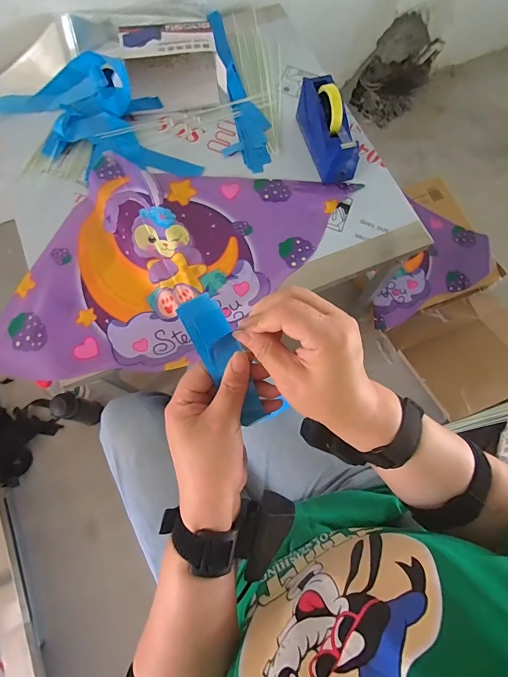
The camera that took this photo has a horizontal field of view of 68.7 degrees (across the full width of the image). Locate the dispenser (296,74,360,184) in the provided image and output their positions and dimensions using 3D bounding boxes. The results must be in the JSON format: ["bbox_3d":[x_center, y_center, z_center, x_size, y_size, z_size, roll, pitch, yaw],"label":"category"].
[{"bbox_3d":[0.154,-0.444,0.775,0.067,0.113,0.204,-18,74,-6],"label":"dispenser"}]

